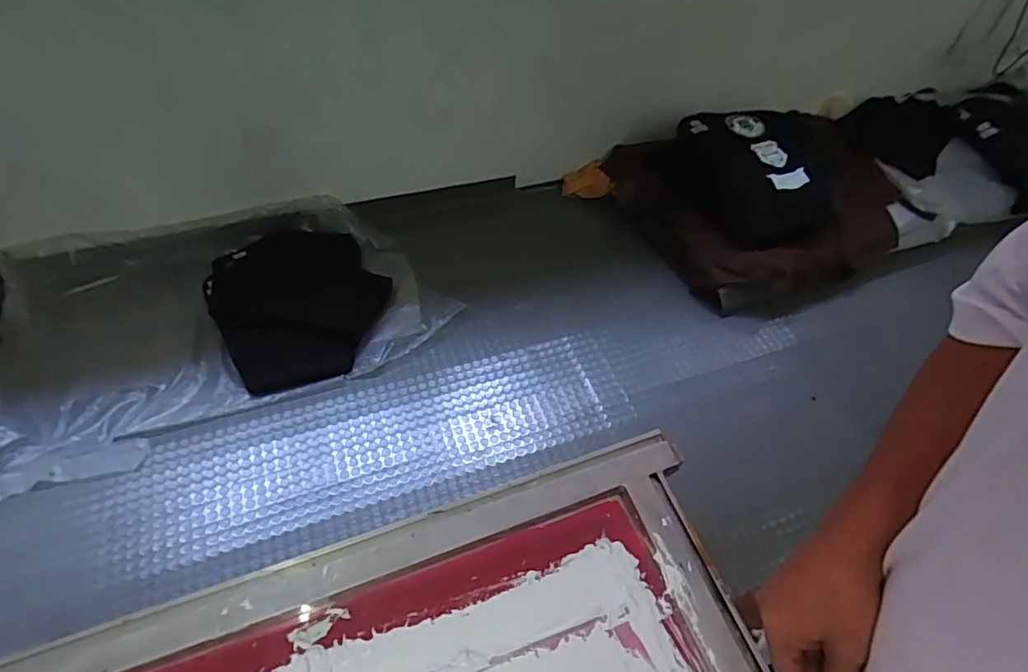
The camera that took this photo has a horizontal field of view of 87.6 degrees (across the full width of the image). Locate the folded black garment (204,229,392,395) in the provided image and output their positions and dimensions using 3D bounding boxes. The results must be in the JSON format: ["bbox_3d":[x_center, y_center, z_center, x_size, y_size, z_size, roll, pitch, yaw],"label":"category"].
[{"bbox_3d":[-0.629,-0.102,1.606,0.474,0.064,0.512,-12,62,-22],"label":"folded black garment"}]

